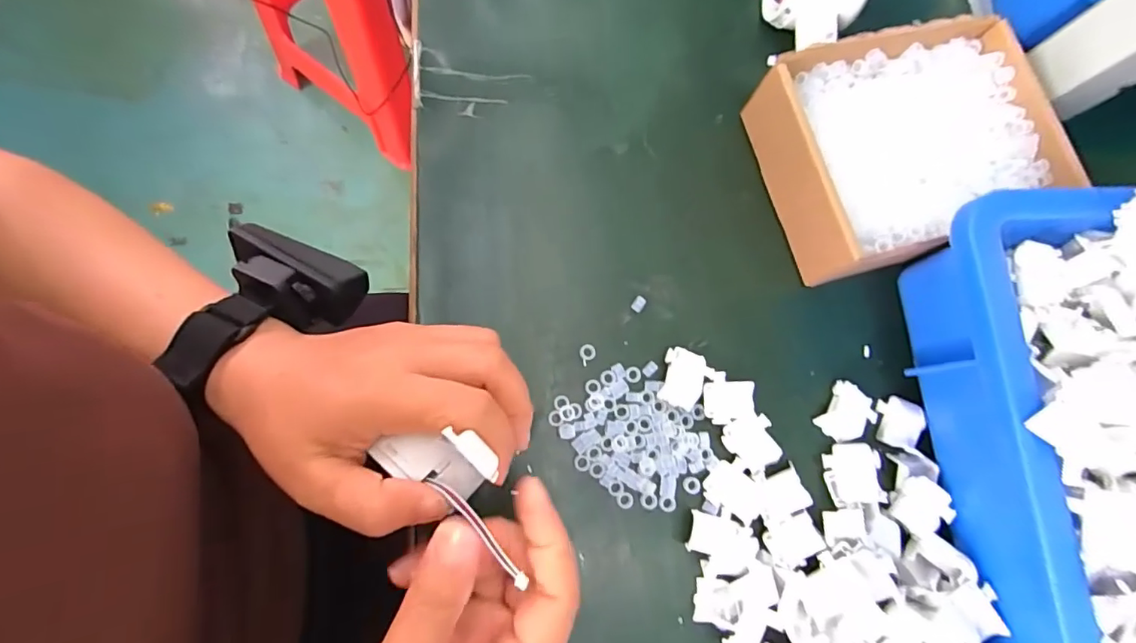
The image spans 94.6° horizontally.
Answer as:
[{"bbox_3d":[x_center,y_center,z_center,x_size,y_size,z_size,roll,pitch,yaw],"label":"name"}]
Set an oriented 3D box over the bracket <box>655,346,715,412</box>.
[{"bbox_3d":[0.068,0.034,0.309,0.028,0.004,0.034,25,77,-1],"label":"bracket"}]

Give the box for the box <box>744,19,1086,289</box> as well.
[{"bbox_3d":[0.217,-0.112,0.334,0.187,0.051,0.136,-17,81,-9],"label":"box"}]

